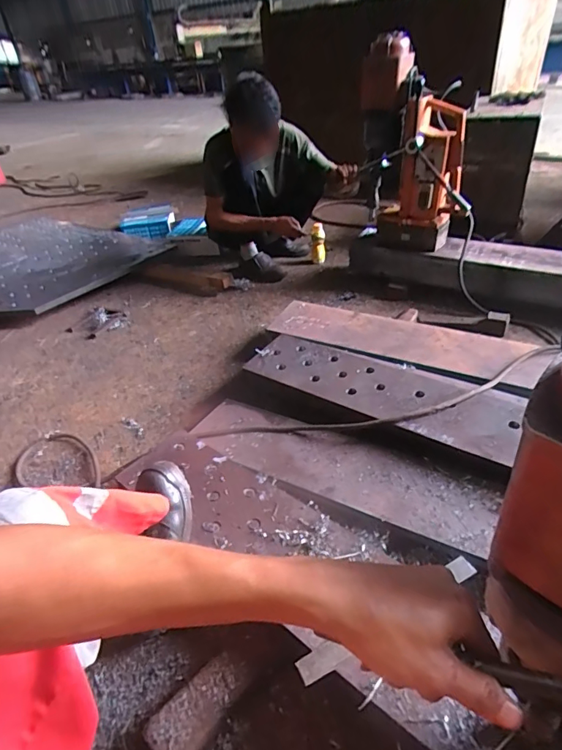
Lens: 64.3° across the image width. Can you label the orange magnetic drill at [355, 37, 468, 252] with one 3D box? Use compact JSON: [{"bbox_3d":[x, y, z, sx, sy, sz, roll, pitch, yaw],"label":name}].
[{"bbox_3d":[0.445,-0.747,1.529,0.325,0.637,0.159,21,45,31],"label":"orange magnetic drill"}]

